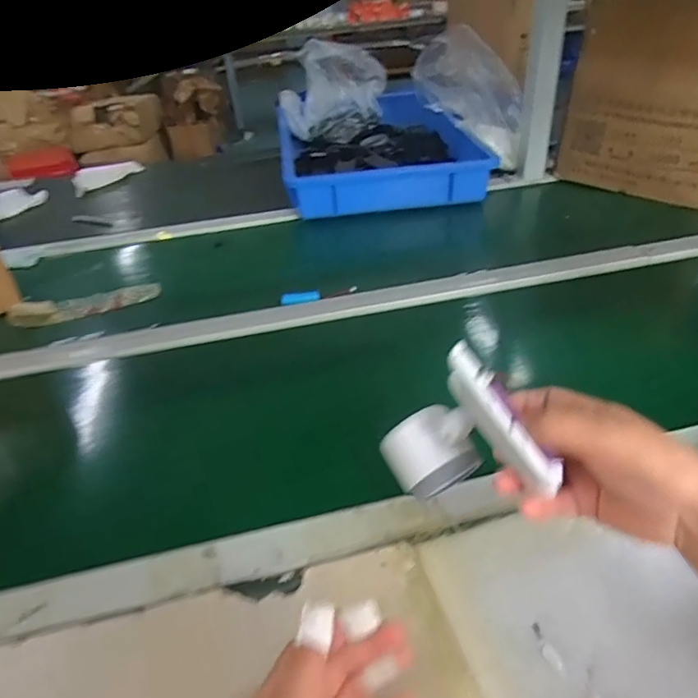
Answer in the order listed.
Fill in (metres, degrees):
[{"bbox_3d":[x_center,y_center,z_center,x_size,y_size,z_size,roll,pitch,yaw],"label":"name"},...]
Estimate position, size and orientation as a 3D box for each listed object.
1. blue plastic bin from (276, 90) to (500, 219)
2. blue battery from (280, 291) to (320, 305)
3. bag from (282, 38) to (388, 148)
[{"bbox_3d":[0.041,-0.428,1.171,0.362,0.079,0.556,-7,36,-4],"label":"blue plastic bin"},{"bbox_3d":[-0.067,-0.071,0.759,0.054,0.015,0.014,-7,36,-4],"label":"blue battery"},{"bbox_3d":[-0.044,-0.608,1.288,0.223,0.171,0.195,18,42,28],"label":"bag"}]

